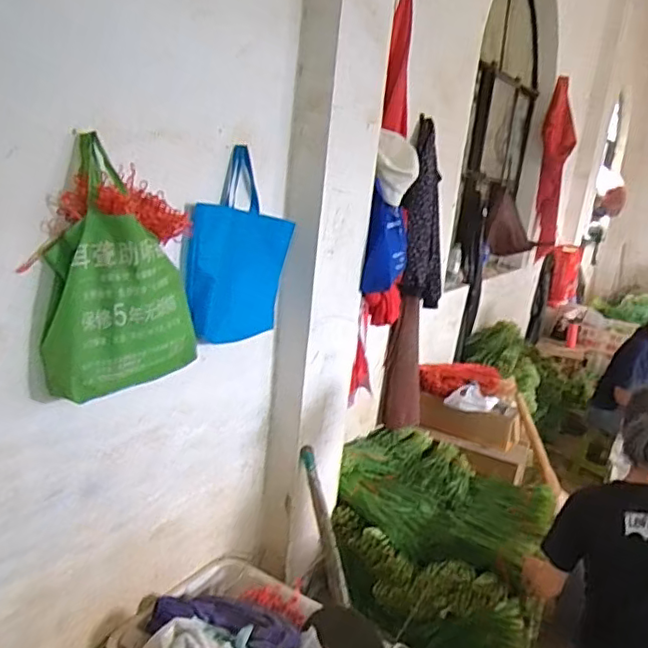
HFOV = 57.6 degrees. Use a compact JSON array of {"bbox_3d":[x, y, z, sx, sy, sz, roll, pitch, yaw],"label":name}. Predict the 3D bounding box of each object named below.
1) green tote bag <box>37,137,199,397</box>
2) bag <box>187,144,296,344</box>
[{"bbox_3d":[-0.359,-0.078,1.069,0.129,0.398,0.255,12,17,21],"label":"green tote bag"},{"bbox_3d":[-0.193,-0.159,1.389,0.033,0.400,0.336,15,18,30],"label":"bag"}]

